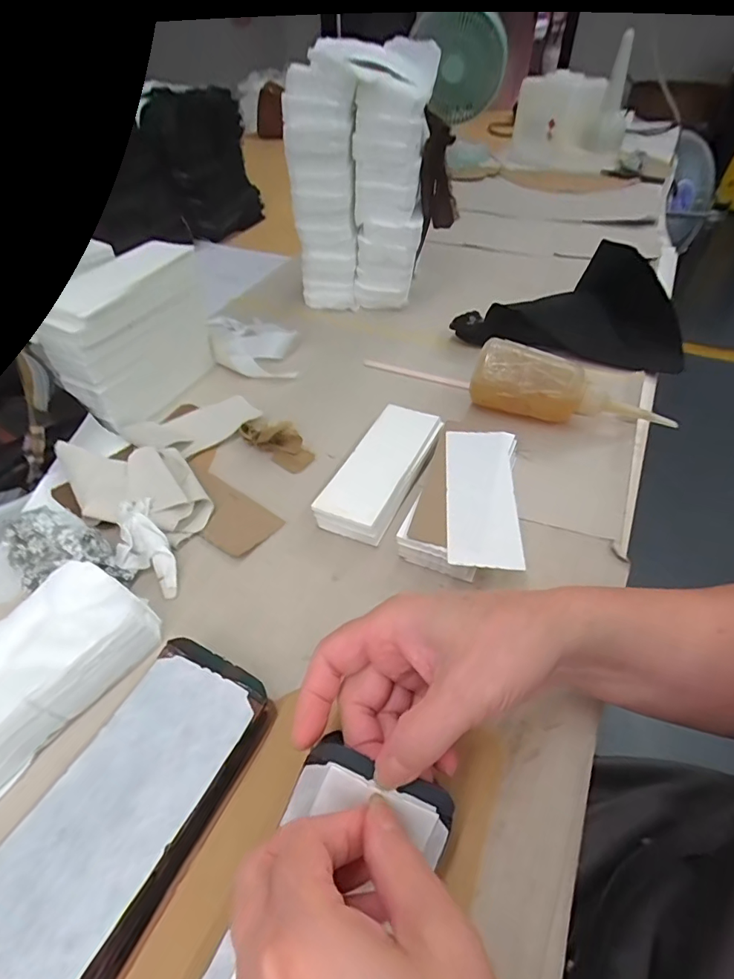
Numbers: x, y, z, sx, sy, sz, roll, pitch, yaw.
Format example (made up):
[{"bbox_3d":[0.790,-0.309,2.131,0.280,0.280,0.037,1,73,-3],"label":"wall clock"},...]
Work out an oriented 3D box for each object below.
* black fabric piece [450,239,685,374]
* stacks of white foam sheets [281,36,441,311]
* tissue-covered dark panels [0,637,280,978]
[{"bbox_3d":[0.232,-0.208,0.557,0.244,0.077,0.106,14,46,15],"label":"black fabric piece"},{"bbox_3d":[-0.007,-0.347,0.582,0.152,0.256,0.112,4,44,7],"label":"stacks of white foam sheets"},{"bbox_3d":[-0.120,0.163,0.243,0.076,0.027,0.168,17,47,19],"label":"tissue-covered dark panels"}]

